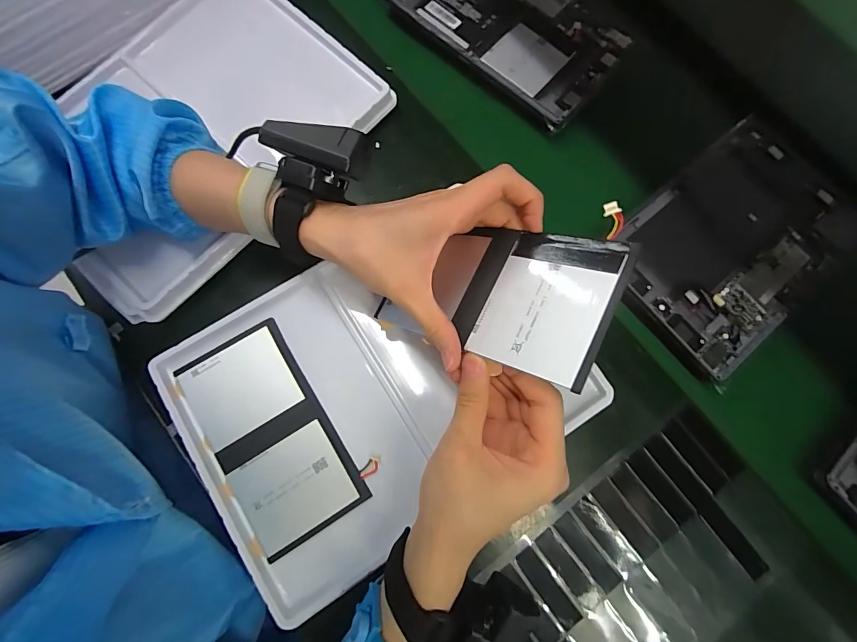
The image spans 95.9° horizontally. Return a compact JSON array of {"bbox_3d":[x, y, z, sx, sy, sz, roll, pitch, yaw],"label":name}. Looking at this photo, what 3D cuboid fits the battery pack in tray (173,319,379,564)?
[{"bbox_3d":[-0.132,0.095,0.321,0.095,0.006,0.171,-33,80,-8],"label":"battery pack in tray"}]

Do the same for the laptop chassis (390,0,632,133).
[{"bbox_3d":[0.089,-0.339,0.434,0.250,0.007,0.150,40,79,5],"label":"laptop chassis"}]

